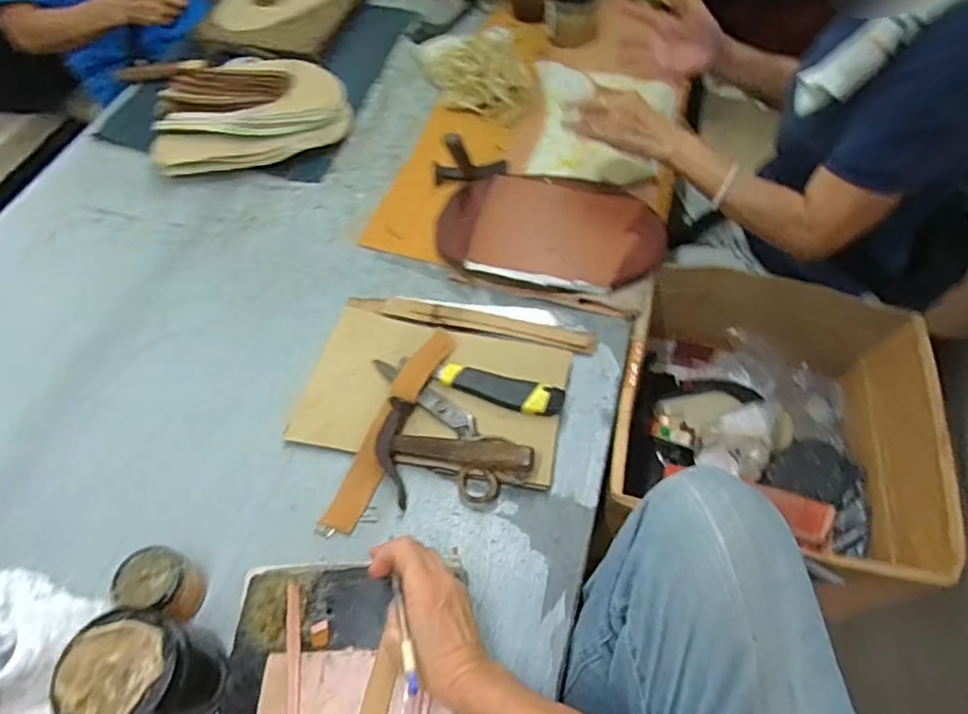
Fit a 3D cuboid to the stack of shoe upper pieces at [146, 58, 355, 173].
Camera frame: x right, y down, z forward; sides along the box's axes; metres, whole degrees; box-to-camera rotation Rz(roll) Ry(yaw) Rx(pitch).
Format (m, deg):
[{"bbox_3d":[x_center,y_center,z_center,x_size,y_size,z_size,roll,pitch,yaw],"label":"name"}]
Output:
[{"bbox_3d":[-0.365,-0.381,0.944,0.294,0.077,0.167,-14,57,-7],"label":"stack of shoe upper pieces"}]

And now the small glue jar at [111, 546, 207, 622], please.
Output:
[{"bbox_3d":[-0.302,0.212,0.557,0.057,0.068,0.055,-1,56,1],"label":"small glue jar"}]

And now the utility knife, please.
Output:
[{"bbox_3d":[0.017,0.037,0.680,0.147,0.021,0.041,12,57,10],"label":"utility knife"}]

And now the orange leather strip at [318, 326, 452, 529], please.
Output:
[{"bbox_3d":[-0.101,0.071,0.664,0.041,0.024,0.254,21,59,15],"label":"orange leather strip"}]

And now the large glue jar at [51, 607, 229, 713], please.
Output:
[{"bbox_3d":[-0.276,0.263,0.491,0.087,0.118,0.086,-1,56,1],"label":"large glue jar"}]

